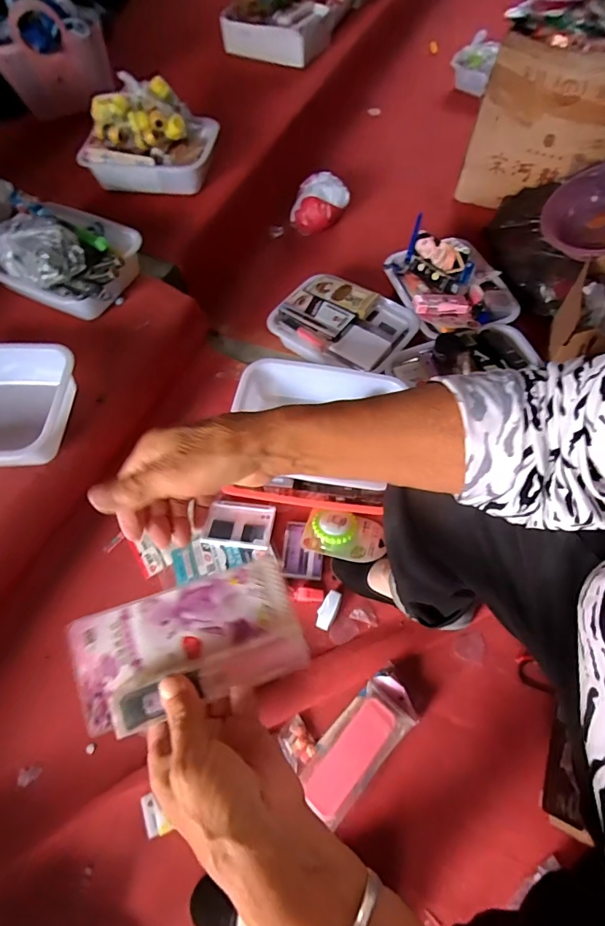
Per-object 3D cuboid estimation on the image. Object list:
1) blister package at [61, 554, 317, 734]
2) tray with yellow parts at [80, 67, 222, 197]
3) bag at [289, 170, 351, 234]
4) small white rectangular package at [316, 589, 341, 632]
[{"bbox_3d":[-0.078,0.122,0.296,0.147,0.020,0.077,-19,62,-6],"label":"blister package"},{"bbox_3d":[-0.348,-0.722,0.967,0.282,0.151,0.176,-1,61,3],"label":"tray with yellow parts"},{"bbox_3d":[0.048,-0.682,1.160,0.118,0.103,0.108,25,66,16],"label":"bag"},{"bbox_3d":[0.042,0.239,0.714,0.027,0.018,0.063,22,65,15],"label":"small white rectangular package"}]

